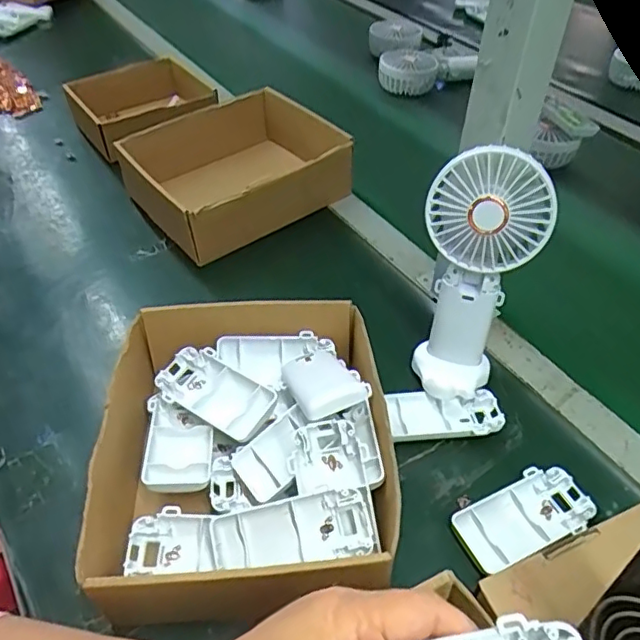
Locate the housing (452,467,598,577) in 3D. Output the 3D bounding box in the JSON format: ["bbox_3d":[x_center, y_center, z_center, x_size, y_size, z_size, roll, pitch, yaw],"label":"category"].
[{"bbox_3d":[0.139,0.137,0.400,0.093,0.014,0.046,-22,50,-19],"label":"housing"}]

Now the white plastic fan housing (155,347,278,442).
[{"bbox_3d":[-0.078,0.055,0.439,0.094,0.019,0.047,25,51,22],"label":"white plastic fan housing"}]

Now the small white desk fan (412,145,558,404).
[{"bbox_3d":[0.113,-0.022,0.433,0.086,0.182,0.084,11,47,11],"label":"small white desk fan"}]

